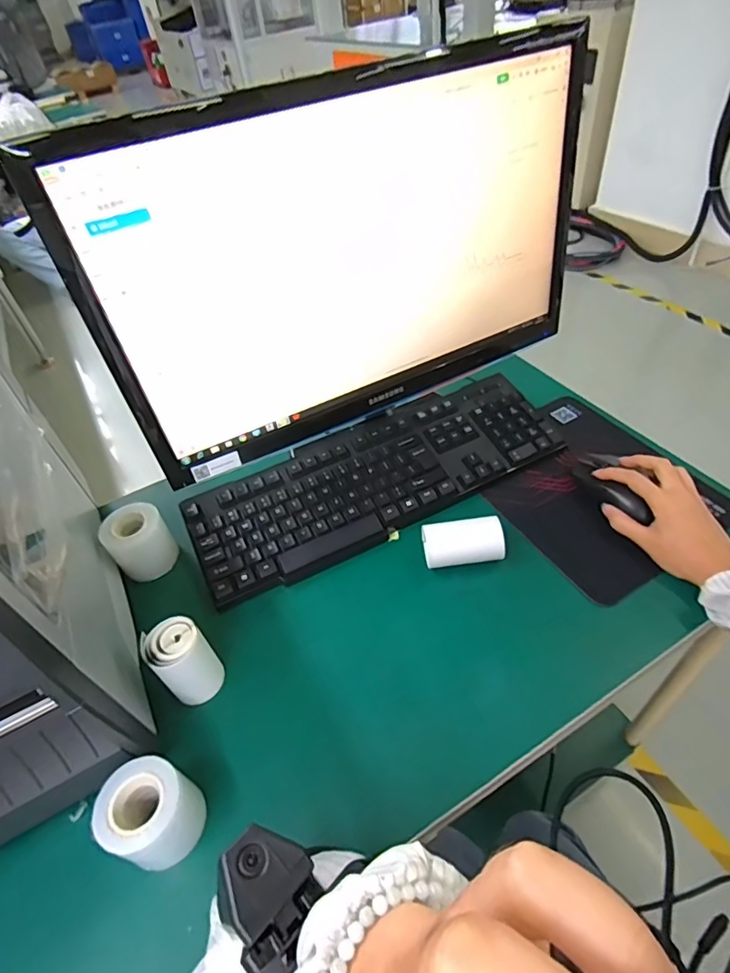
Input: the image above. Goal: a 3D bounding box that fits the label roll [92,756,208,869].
[{"bbox_3d":[-0.158,0.246,0.390,0.058,0.070,0.059,-4,46,4],"label":"label roll"}]

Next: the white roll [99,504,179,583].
[{"bbox_3d":[-0.247,0.062,0.572,0.064,0.063,0.054,-34,51,-23],"label":"white roll"}]

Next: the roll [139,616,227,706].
[{"bbox_3d":[-0.157,0.157,0.460,0.051,0.076,0.046,28,56,30],"label":"roll"}]

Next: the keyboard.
[{"bbox_3d":[0.011,-0.012,0.619,0.429,0.048,0.152,-23,48,-15],"label":"keyboard"}]

